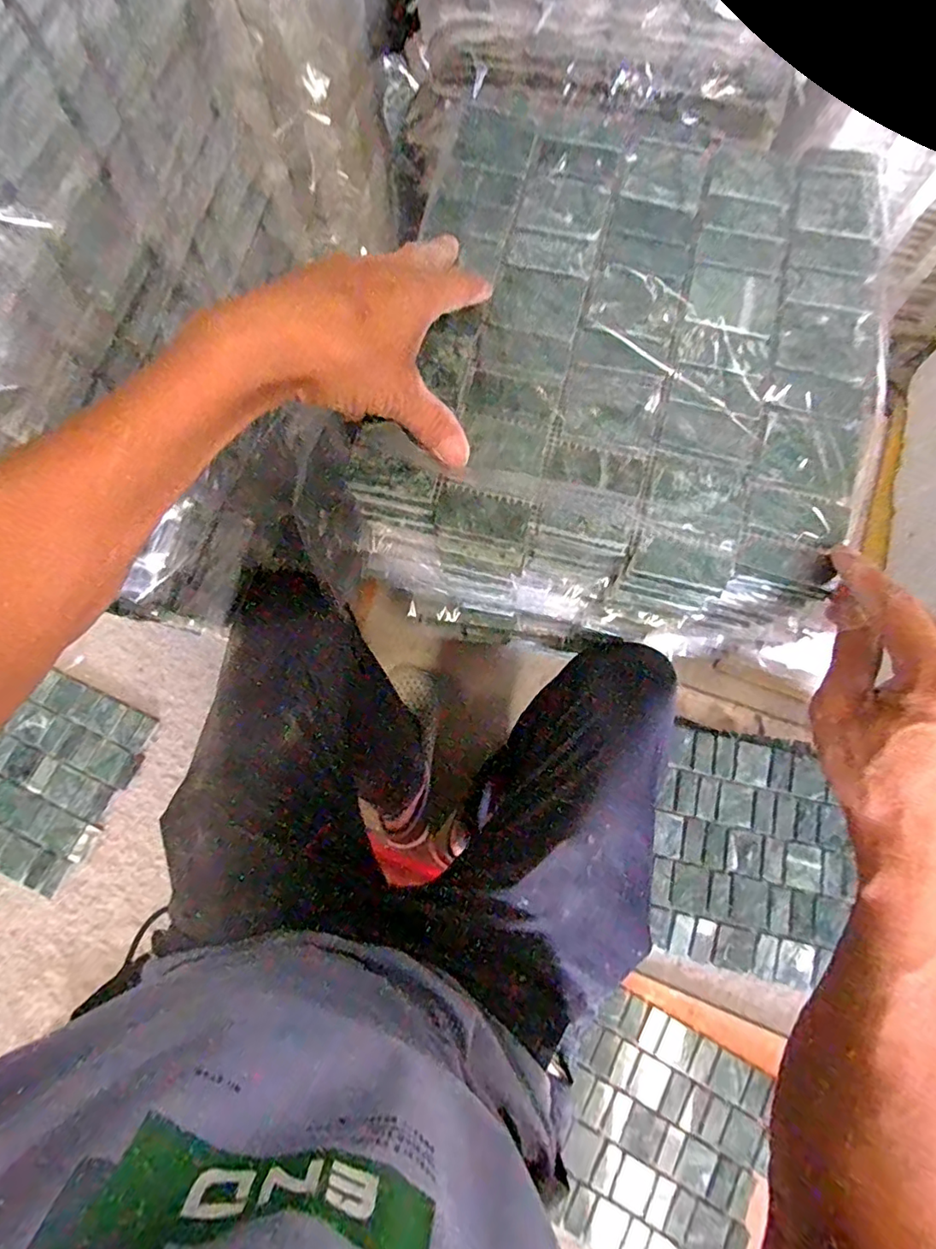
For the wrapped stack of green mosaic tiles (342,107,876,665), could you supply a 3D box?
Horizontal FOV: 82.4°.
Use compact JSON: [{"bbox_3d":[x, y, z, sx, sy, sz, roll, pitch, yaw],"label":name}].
[{"bbox_3d":[0.107,-0.167,0.379,0.288,0.102,0.357,10,77,2],"label":"wrapped stack of green mosaic tiles"}]

